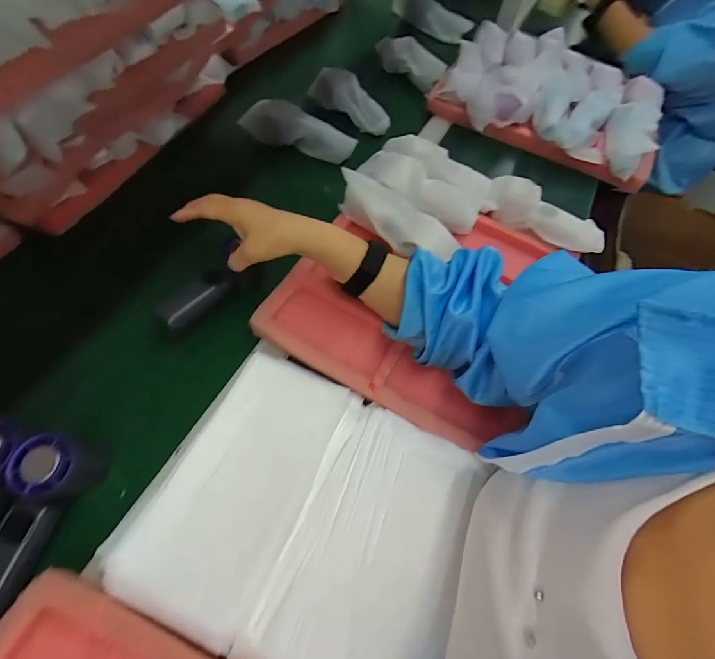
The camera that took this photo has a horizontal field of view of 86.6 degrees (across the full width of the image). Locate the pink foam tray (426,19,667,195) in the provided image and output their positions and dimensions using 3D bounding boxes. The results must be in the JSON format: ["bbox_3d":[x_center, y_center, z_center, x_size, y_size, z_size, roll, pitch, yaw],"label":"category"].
[{"bbox_3d":[0.399,-0.477,0.768,0.401,0.086,0.336,30,61,11],"label":"pink foam tray"}]

